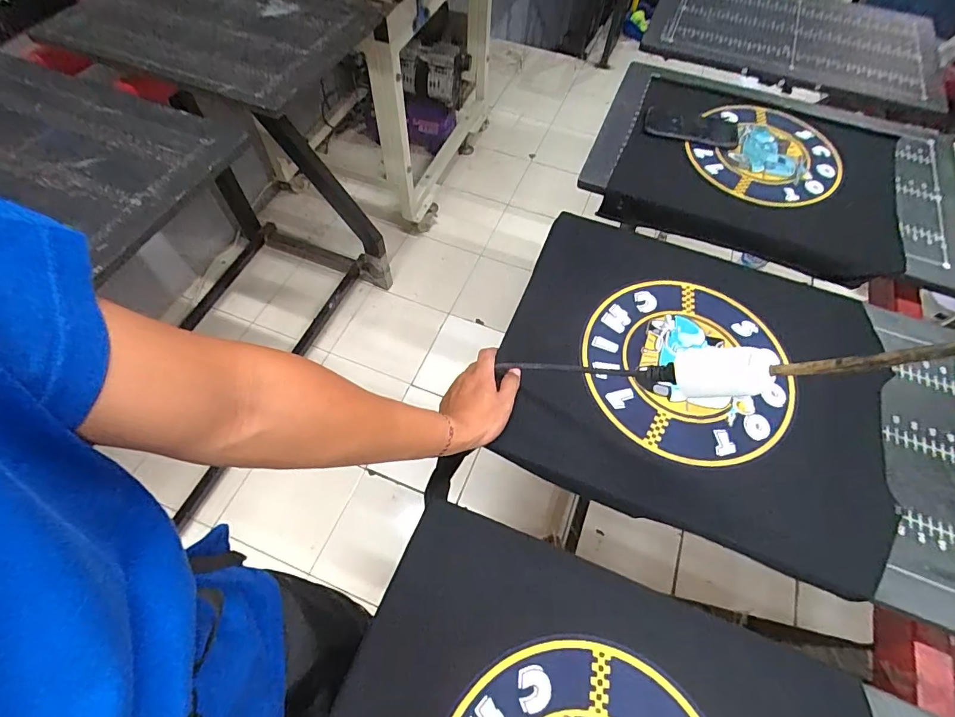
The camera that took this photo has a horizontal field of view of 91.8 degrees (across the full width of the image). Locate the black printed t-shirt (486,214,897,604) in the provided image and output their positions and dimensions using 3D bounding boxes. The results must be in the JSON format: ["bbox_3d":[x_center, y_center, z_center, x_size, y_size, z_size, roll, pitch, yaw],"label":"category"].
[{"bbox_3d":[0.267,0.008,0.580,0.448,0.020,0.389,20,62,9],"label":"black printed t-shirt"}]

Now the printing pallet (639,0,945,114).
[{"bbox_3d":[0.680,-0.695,0.974,0.578,0.016,0.390,23,62,11],"label":"printing pallet"}]

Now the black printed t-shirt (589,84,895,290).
[{"bbox_3d":[0.476,-0.331,0.805,0.446,0.053,0.396,21,62,9],"label":"black printed t-shirt"}]

